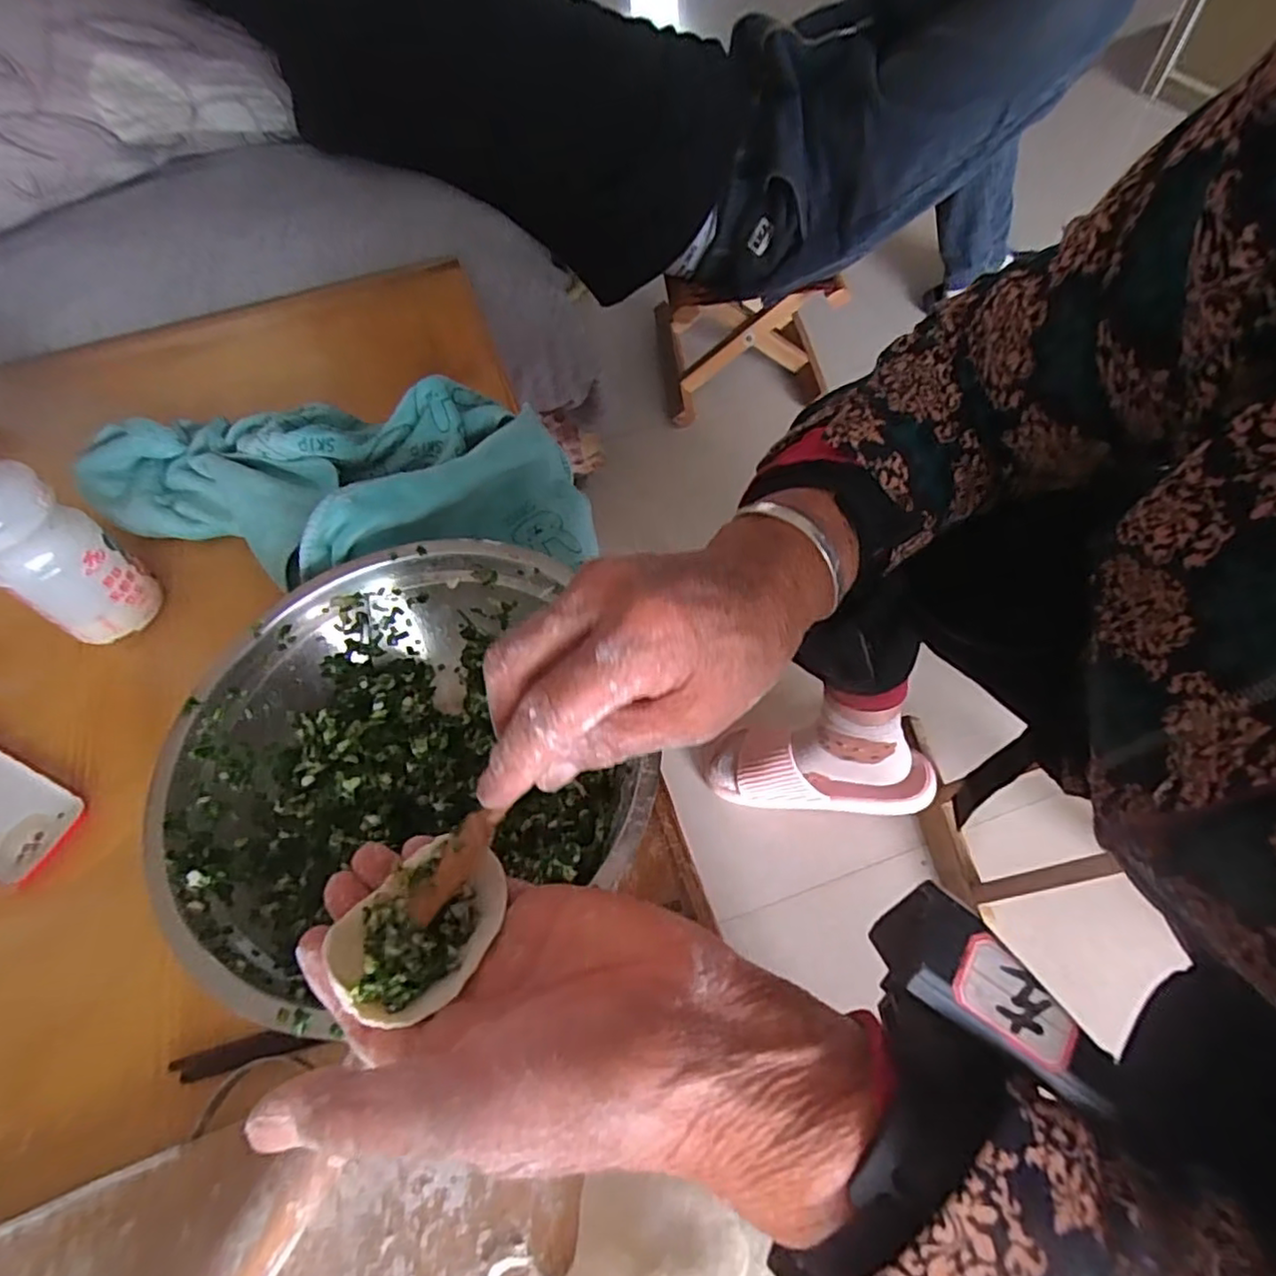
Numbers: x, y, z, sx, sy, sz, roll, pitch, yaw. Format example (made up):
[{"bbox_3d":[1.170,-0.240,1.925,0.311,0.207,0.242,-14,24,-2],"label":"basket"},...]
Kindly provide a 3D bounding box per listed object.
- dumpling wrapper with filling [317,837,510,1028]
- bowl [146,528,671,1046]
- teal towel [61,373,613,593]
[{"bbox_3d":[-0.075,0.100,0.222,0.060,0.024,0.047,-30,60,-14],"label":"dumpling wrapper with filling"},{"bbox_3d":[-0.119,0.059,0.341,0.231,0.059,0.225,-20,58,-7],"label":"bowl"},{"bbox_3d":[-0.221,-0.111,0.443,0.363,0.064,0.166,5,58,4],"label":"teal towel"}]

